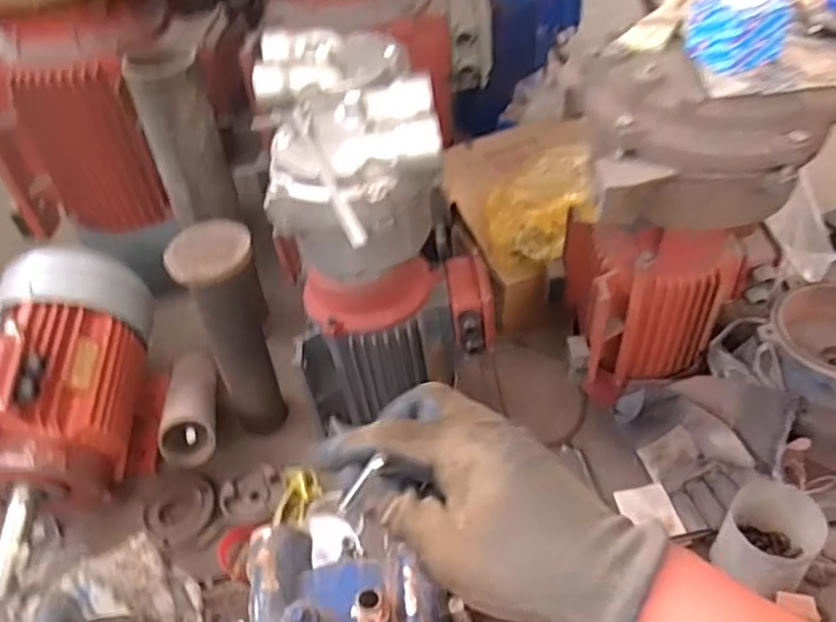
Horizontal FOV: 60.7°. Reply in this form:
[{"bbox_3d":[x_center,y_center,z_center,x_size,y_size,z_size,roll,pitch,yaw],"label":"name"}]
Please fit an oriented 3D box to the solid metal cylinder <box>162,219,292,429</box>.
[{"bbox_3d":[-0.283,0.048,1.143,0.112,0.383,0.109,-16,44,-10],"label":"solid metal cylinder"}]

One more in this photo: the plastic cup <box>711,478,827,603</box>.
[{"bbox_3d":[0.462,0.312,0.952,0.113,0.116,0.135,28,53,31],"label":"plastic cup"}]

